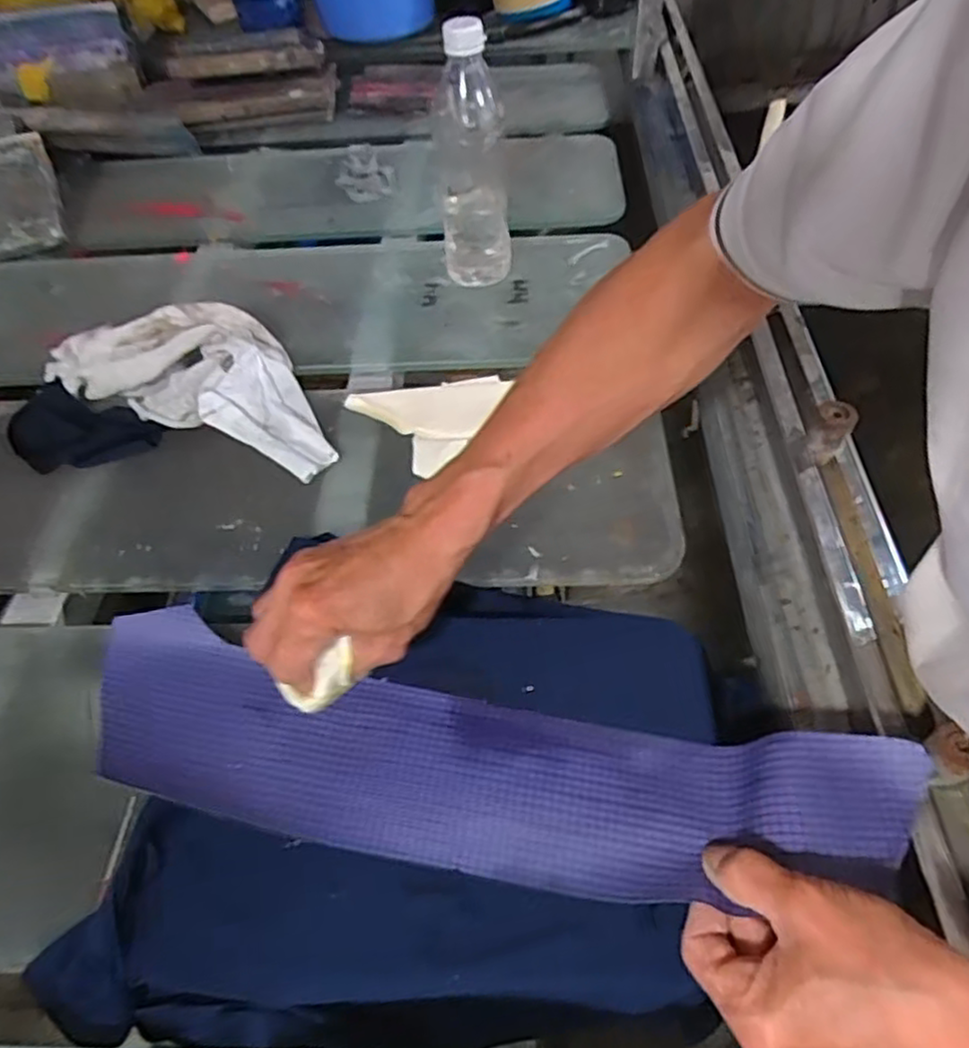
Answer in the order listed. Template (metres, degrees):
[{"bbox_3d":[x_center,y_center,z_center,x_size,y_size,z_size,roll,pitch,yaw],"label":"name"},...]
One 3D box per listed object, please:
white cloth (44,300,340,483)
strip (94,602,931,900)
[{"bbox_3d":[-0.237,-0.133,0.590,0.296,0.042,0.126,18,56,18],"label":"white cloth"},{"bbox_3d":[-0.012,0.124,0.372,0.427,0.034,0.099,6,53,10],"label":"strip"}]

